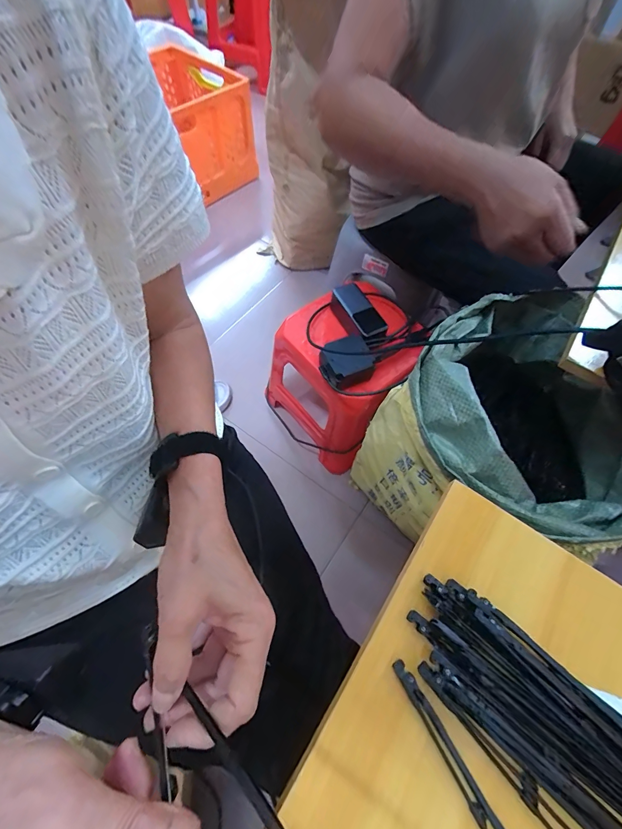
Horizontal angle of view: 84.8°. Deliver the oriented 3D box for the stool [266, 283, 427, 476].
[{"bbox_3d":[0.065,-0.080,0.780,0.245,0.292,0.288,-37,70,-19],"label":"stool"}]

